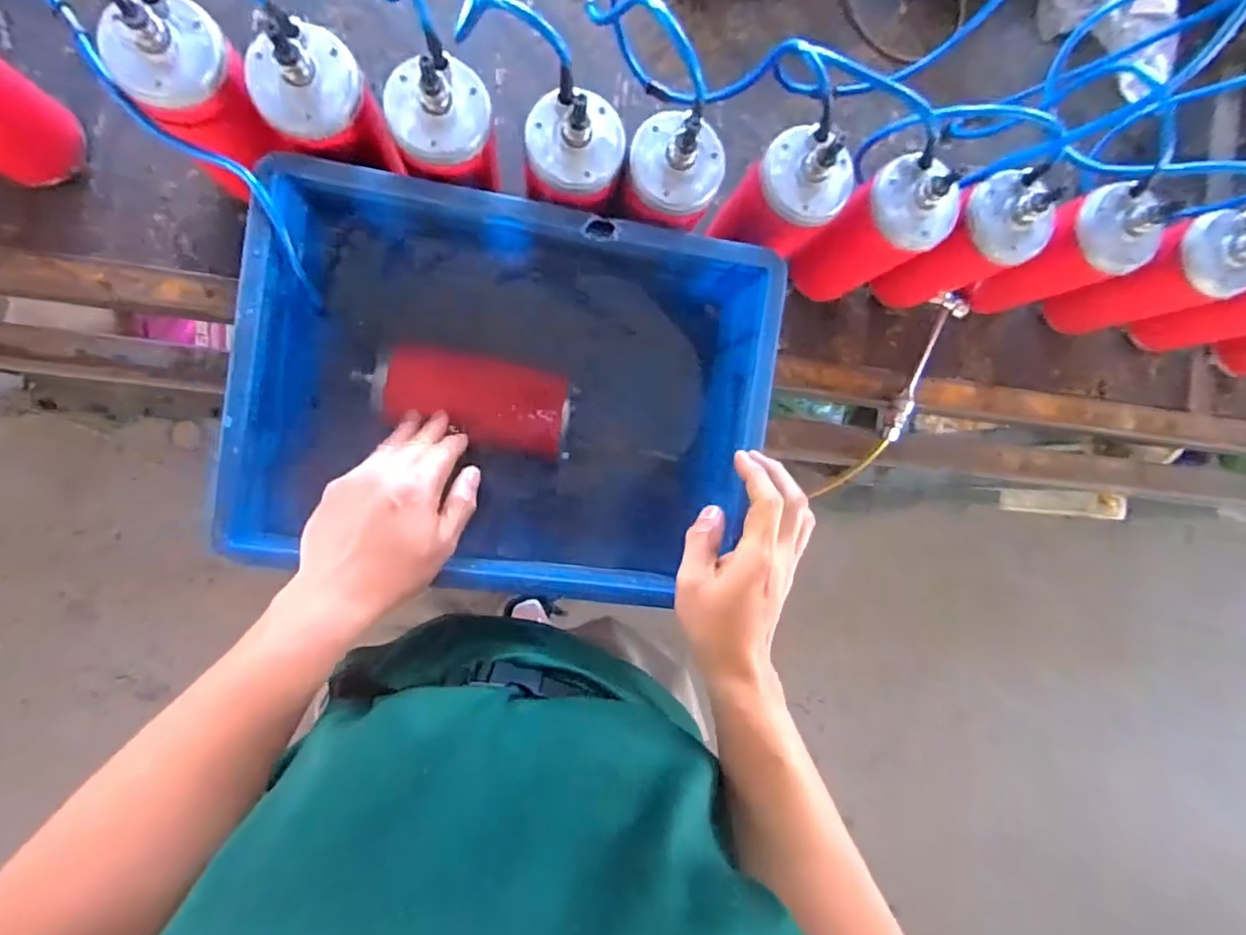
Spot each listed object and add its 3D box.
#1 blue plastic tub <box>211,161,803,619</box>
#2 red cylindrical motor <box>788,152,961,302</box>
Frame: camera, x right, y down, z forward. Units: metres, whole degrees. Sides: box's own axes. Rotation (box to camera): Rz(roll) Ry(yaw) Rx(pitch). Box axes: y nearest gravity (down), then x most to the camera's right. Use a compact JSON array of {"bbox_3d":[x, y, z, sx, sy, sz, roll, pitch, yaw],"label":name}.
[{"bbox_3d":[-0.094,-0.055,0.521,0.392,0.151,0.286,8,89,-9],"label":"blue plastic tub"},{"bbox_3d":[0.221,-0.209,0.558,0.090,0.195,0.079,-31,94,-8],"label":"red cylindrical motor"}]

